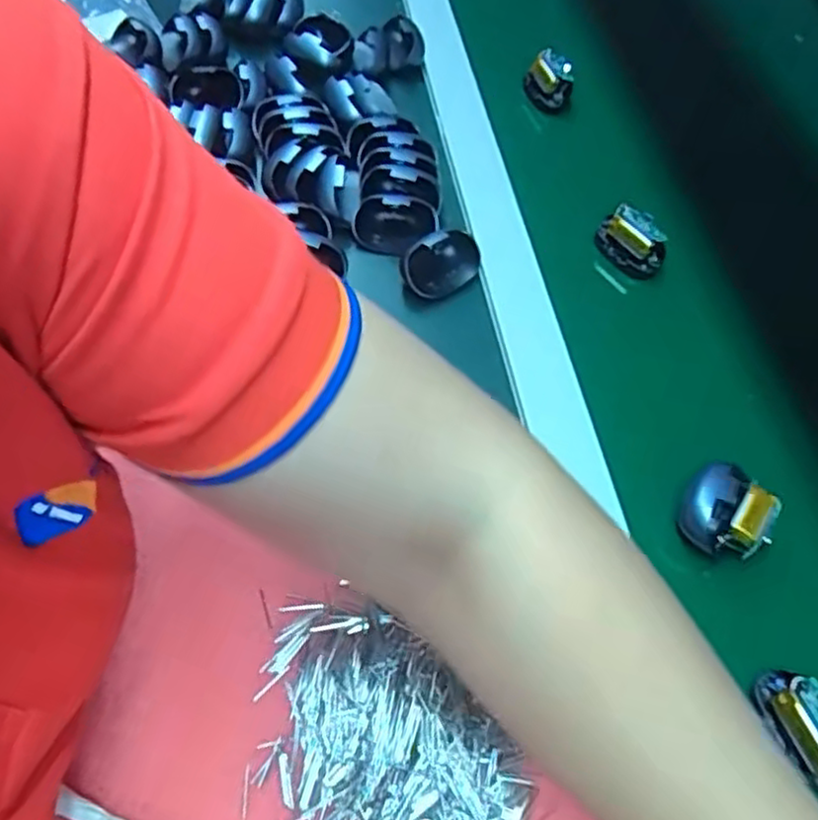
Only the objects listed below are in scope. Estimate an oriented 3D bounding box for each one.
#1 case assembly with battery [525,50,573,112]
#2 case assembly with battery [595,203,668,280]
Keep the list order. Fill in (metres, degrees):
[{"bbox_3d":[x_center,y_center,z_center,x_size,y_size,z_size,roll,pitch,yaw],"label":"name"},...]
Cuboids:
[{"bbox_3d":[0.122,-0.282,0.604,0.022,0.045,0.047,-24,64,-18],"label":"case assembly with battery"},{"bbox_3d":[0.161,-0.121,0.505,0.050,0.039,0.020,40,64,18],"label":"case assembly with battery"}]

